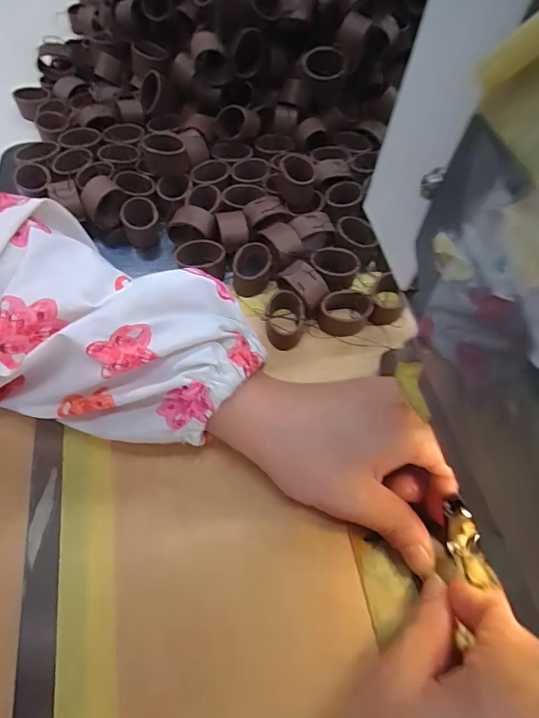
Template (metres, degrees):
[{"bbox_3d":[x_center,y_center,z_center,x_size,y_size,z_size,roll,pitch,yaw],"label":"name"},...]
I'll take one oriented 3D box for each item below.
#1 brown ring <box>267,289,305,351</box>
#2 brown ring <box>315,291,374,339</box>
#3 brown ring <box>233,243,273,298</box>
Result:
[{"bbox_3d":[0.010,-0.024,0.263,0.023,0.019,0.033,9,59,1],"label":"brown ring"},{"bbox_3d":[0.047,-0.029,0.266,0.029,0.019,0.025,21,60,8],"label":"brown ring"},{"bbox_3d":[-0.011,-0.058,0.276,0.023,0.018,0.034,8,59,0],"label":"brown ring"}]

